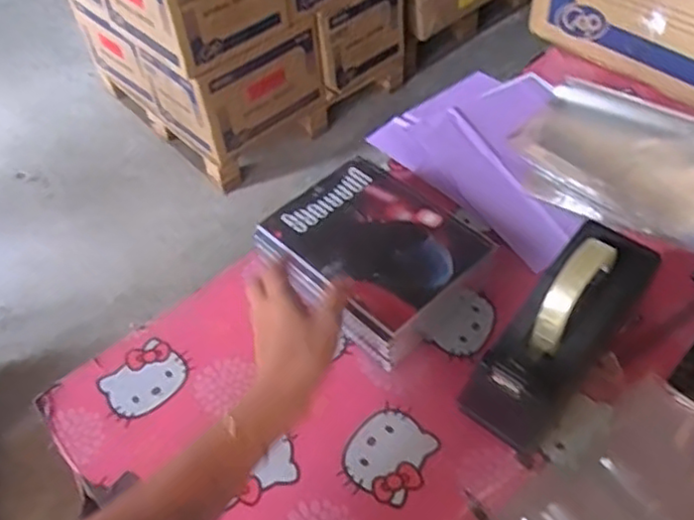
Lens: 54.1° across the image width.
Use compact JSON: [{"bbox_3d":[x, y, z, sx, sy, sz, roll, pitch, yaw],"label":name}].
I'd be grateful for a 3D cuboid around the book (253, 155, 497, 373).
[{"bbox_3d":[0.027,-0.005,0.718,0.165,0.061,0.197,-36,56,-23],"label":"book"}]

